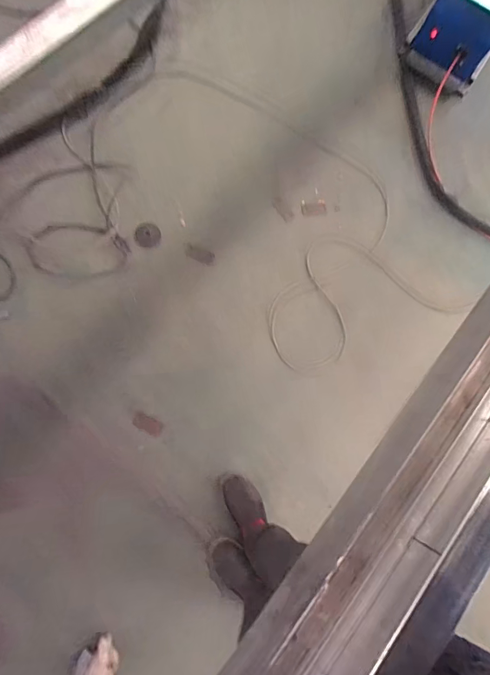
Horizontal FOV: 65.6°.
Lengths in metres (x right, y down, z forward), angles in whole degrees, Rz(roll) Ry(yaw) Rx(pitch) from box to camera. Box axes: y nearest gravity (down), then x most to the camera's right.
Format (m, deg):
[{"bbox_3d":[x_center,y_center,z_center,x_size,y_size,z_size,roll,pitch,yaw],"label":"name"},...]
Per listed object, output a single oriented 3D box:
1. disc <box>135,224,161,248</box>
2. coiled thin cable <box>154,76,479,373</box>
[{"bbox_3d":[-0.319,-0.337,1.251,0.079,0.017,0.078,1,79,-7],"label":"disc"},{"bbox_3d":[0.250,-0.522,1.344,0.674,0.026,1.181,-21,82,-10],"label":"coiled thin cable"}]

